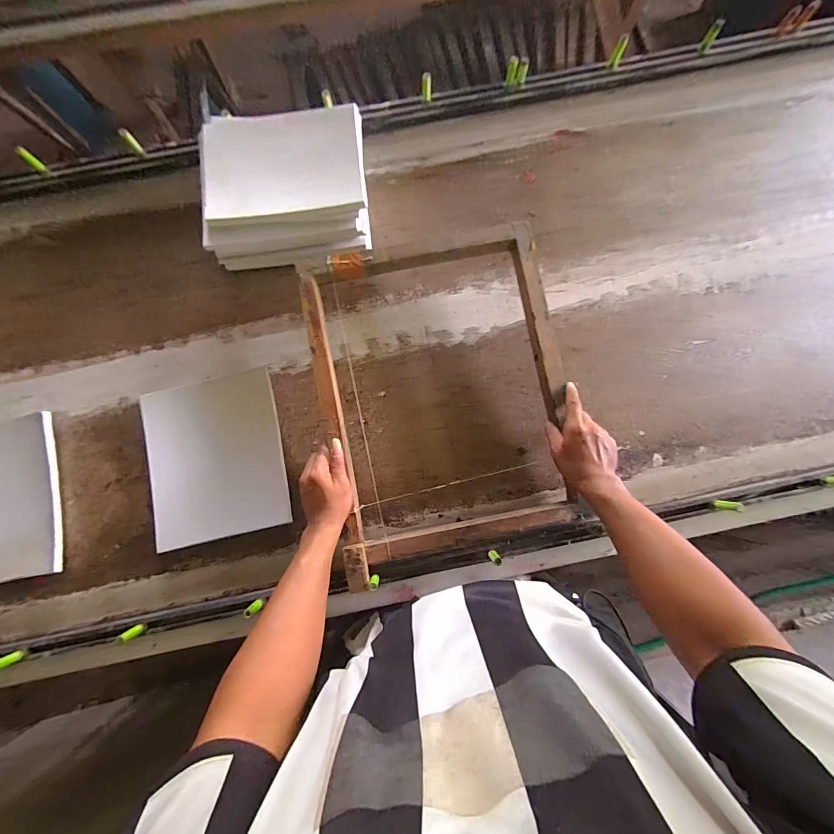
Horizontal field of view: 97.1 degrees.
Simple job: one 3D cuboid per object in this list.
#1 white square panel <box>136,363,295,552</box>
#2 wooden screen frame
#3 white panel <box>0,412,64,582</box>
[{"bbox_3d":[-0.351,0.069,0.646,0.226,0.016,0.276,-11,84,-2],"label":"white square panel"},{"bbox_3d":[0.045,-0.035,0.598,0.396,0.046,0.513,-11,84,-2],"label":"wooden screen frame"},{"bbox_3d":[-0.717,0.142,0.623,0.191,0.034,0.267,-12,84,-2],"label":"white panel"}]

